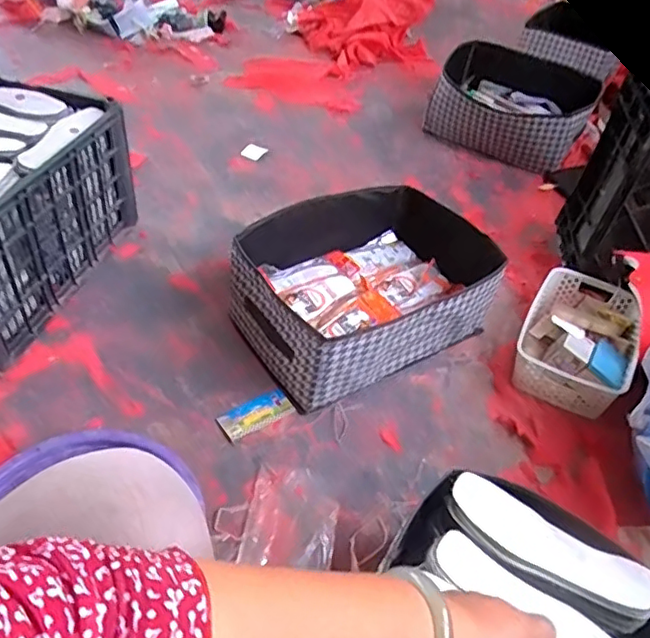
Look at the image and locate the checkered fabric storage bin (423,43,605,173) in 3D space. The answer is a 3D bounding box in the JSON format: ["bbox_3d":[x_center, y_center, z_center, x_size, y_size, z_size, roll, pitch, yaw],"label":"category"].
[{"bbox_3d":[0.524,-0.602,1.673,0.420,0.160,0.319,22,47,14],"label":"checkered fabric storage bin"}]

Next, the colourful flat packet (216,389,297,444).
[{"bbox_3d":[-0.114,0.158,0.977,0.120,0.011,0.059,-23,53,-27],"label":"colourful flat packet"}]

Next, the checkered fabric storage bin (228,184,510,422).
[{"bbox_3d":[0.073,-0.058,1.094,0.439,0.194,0.316,-24,53,-28],"label":"checkered fabric storage bin"}]

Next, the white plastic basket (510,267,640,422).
[{"bbox_3d":[0.479,0.034,1.116,0.197,0.091,0.306,26,48,17],"label":"white plastic basket"}]

